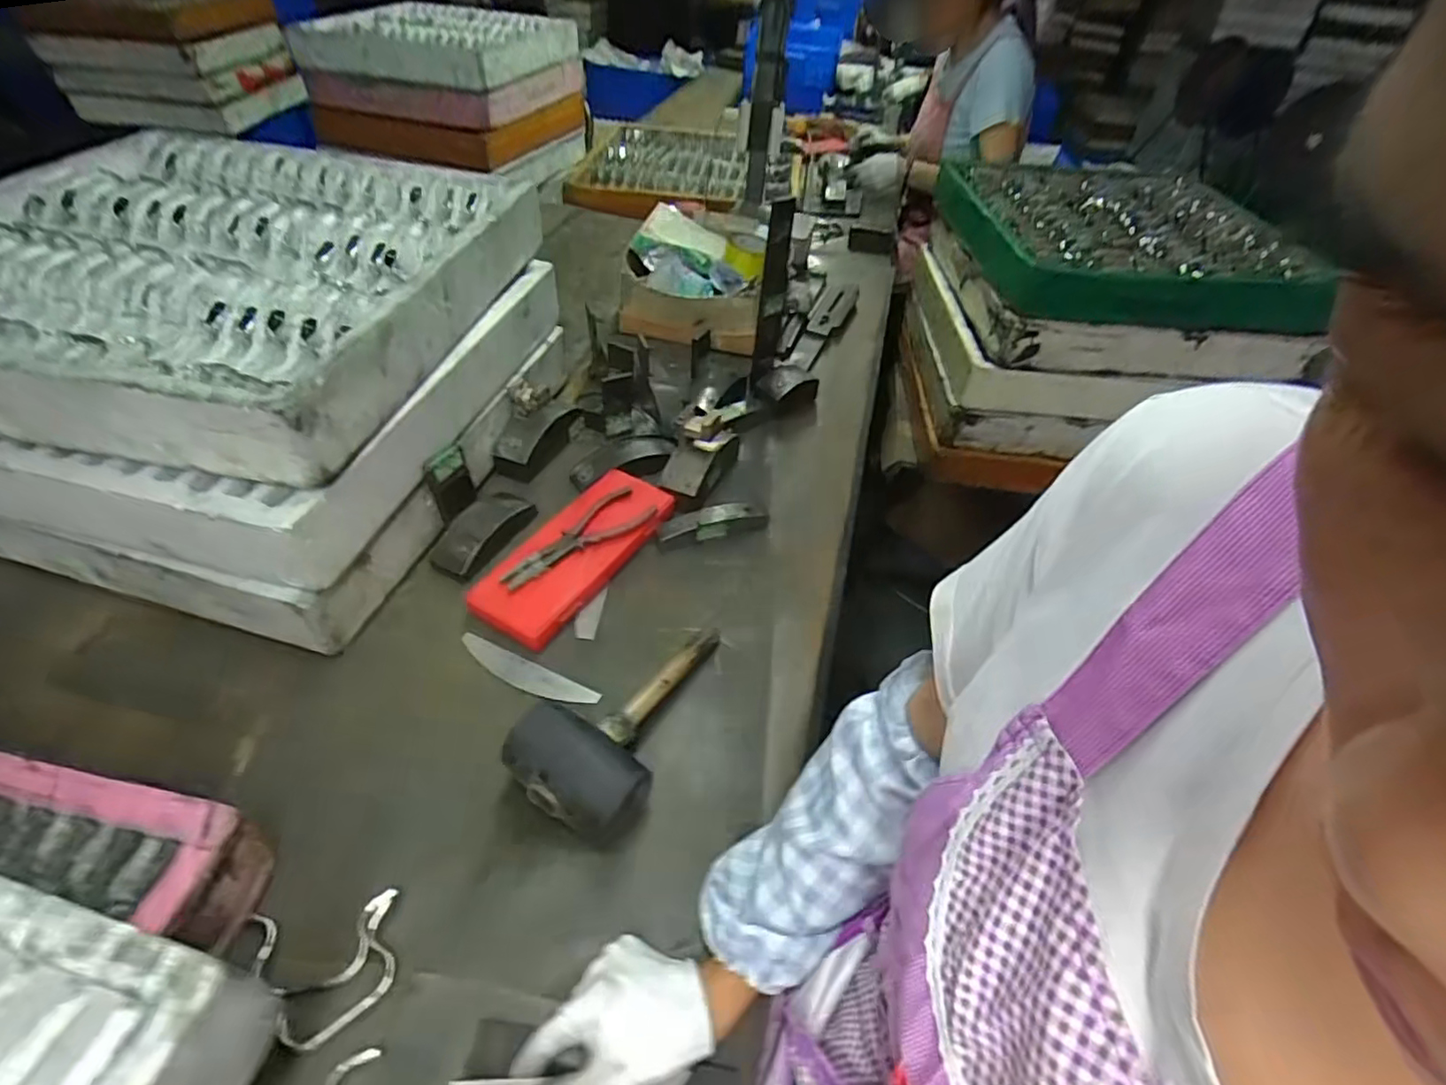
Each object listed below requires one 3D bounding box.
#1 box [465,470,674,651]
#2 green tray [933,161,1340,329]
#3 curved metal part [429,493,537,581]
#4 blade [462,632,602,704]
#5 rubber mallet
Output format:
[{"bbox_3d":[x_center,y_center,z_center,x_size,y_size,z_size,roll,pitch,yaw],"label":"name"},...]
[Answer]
[{"bbox_3d":[-0.162,0.006,0.731,0.107,0.037,0.250,25,49,18],"label":"box"},{"bbox_3d":[0.755,-0.628,1.282,0.602,0.062,0.687,6,46,1],"label":"green tray"},{"bbox_3d":[-0.272,-0.014,0.741,0.062,0.036,0.133,20,48,14],"label":"curved metal part"},{"bbox_3d":[-0.195,0.129,0.640,0.152,0.008,0.031,23,52,10],"label":"blade"},{"bbox_3d":[-0.082,0.160,0.599,0.123,0.076,0.233,25,34,18],"label":"rubber mallet"}]

